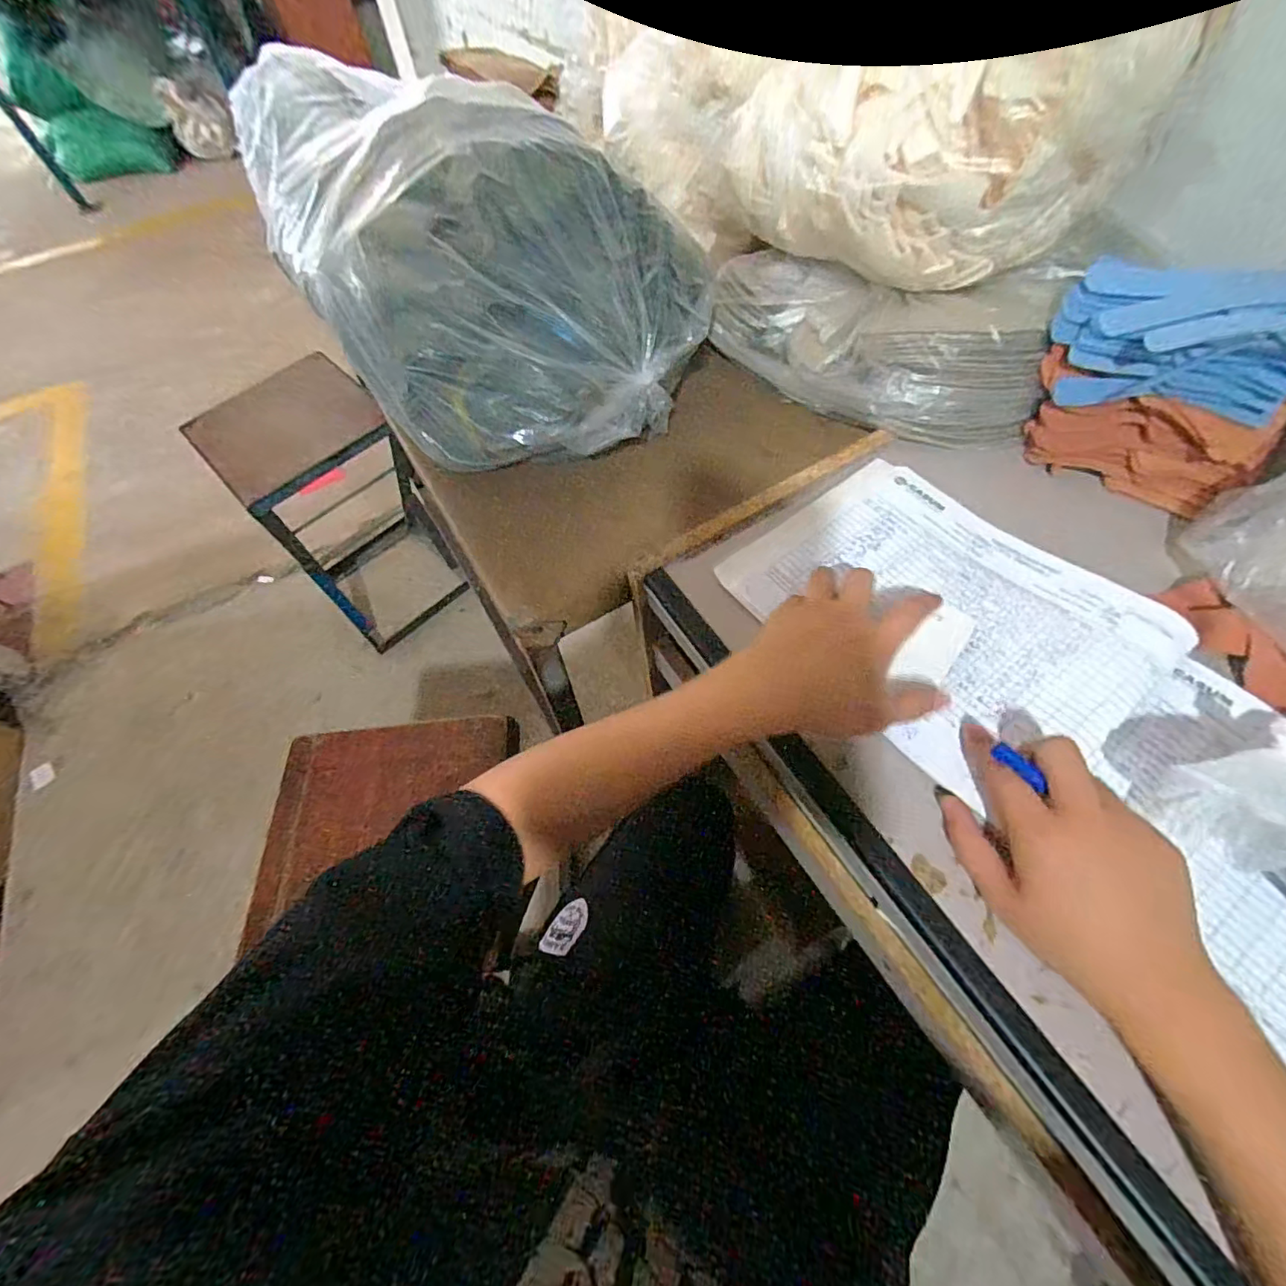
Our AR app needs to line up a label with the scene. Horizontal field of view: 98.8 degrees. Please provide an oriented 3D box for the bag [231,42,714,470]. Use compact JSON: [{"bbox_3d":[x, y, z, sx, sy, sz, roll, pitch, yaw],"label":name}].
[{"bbox_3d":[-0.170,-0.394,0.552,0.304,0.182,0.470,-34,62,-16],"label":"bag"}]

